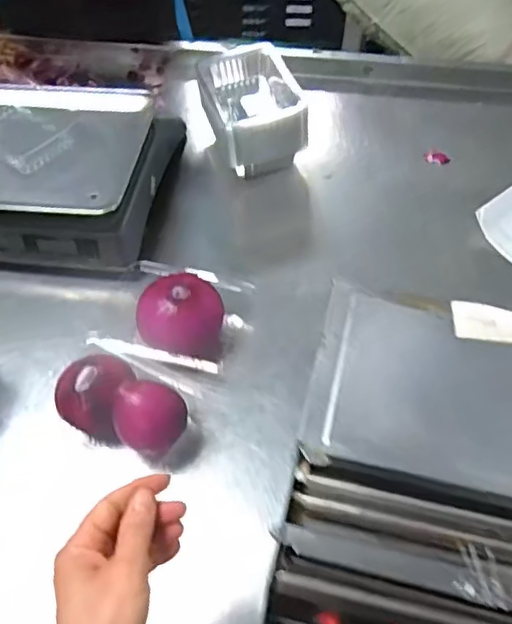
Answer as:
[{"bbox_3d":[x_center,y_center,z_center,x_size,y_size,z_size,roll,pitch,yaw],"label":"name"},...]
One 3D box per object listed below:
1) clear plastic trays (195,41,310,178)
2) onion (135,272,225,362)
[{"bbox_3d":[-0.006,-0.309,0.903,0.133,0.102,0.188,-14,55,-7],"label":"clear plastic trays"},{"bbox_3d":[-0.091,0.000,0.696,0.099,0.078,0.094,4,55,7],"label":"onion"}]

